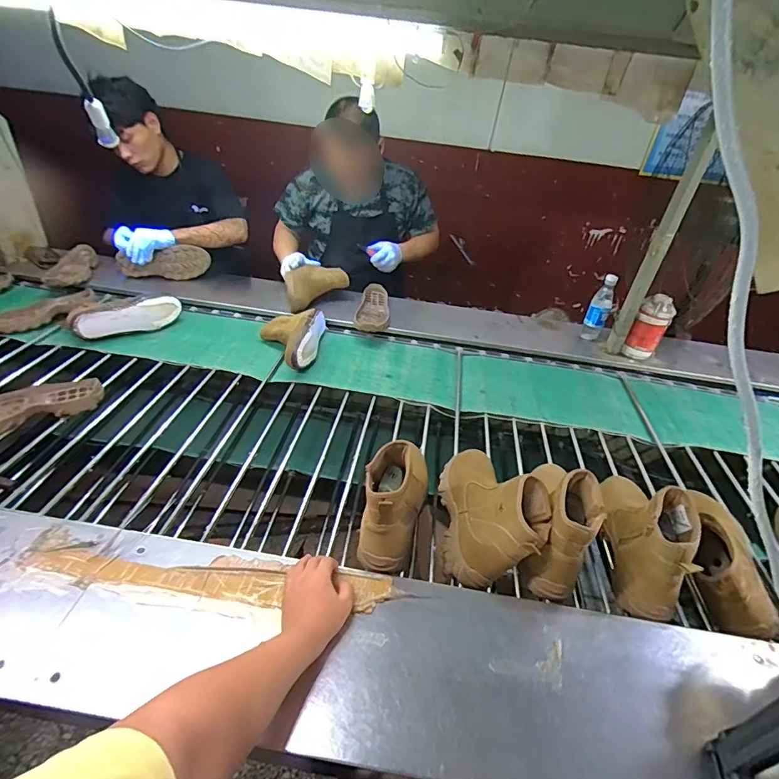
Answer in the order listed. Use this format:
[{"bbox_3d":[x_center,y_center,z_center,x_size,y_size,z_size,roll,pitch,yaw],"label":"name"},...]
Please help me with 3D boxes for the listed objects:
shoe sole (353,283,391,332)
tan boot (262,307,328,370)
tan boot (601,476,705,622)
[{"bbox_3d":[-0.050,-0.258,1.407,0.109,0.041,0.257,4,37,-2],"label":"shoe sole"},{"bbox_3d":[-0.283,-0.151,1.248,0.176,0.096,0.260,5,37,1],"label":"tan boot"},{"bbox_3d":[0.430,0.216,0.750,0.086,0.157,0.262,13,37,11],"label":"tan boot"}]

